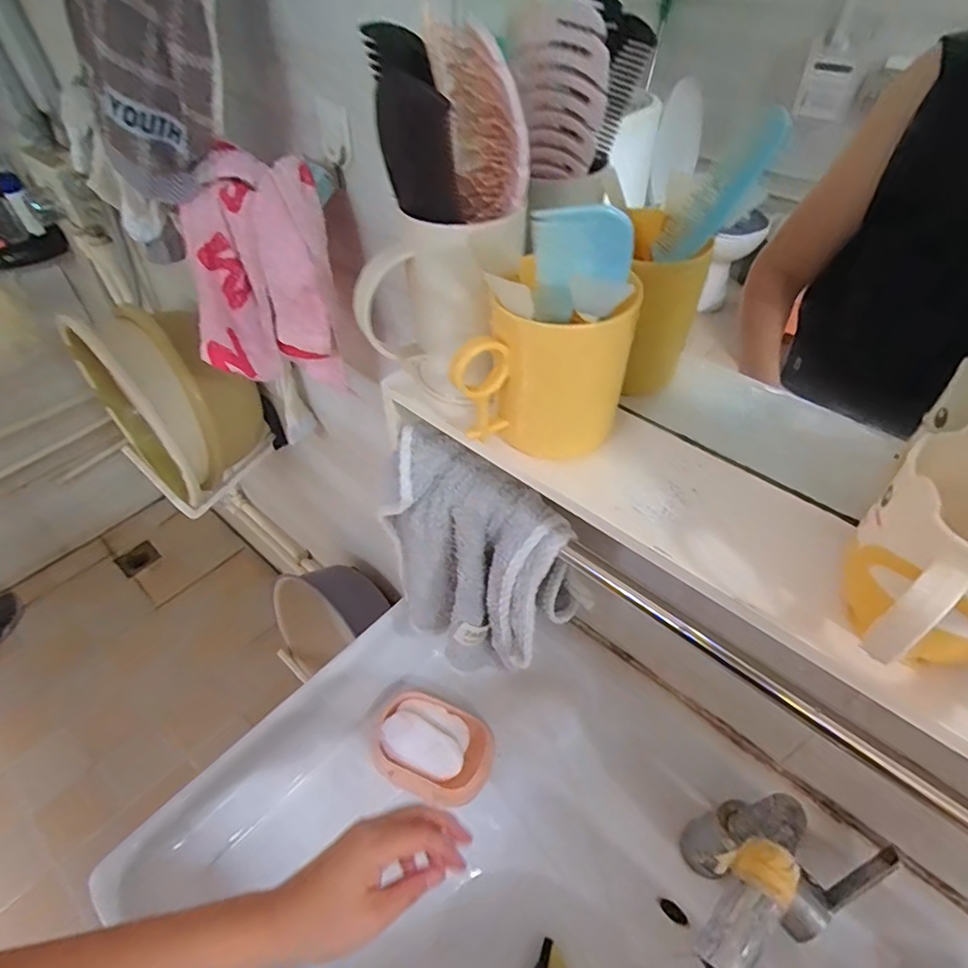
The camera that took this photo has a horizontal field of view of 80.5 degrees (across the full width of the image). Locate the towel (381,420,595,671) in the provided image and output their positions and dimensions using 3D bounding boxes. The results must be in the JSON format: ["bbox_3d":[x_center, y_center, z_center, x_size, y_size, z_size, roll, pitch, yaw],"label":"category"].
[{"bbox_3d":[-0.015,0.072,0.504,0.200,0.206,0.085,22,51,20],"label":"towel"}]

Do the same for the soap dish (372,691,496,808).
[{"bbox_3d":[-0.050,0.276,0.598,0.120,0.028,0.093,14,49,13],"label":"soap dish"}]

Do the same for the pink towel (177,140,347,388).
[{"bbox_3d":[-0.203,-0.180,0.526,0.143,0.192,0.094,5,48,5],"label":"pink towel"}]

